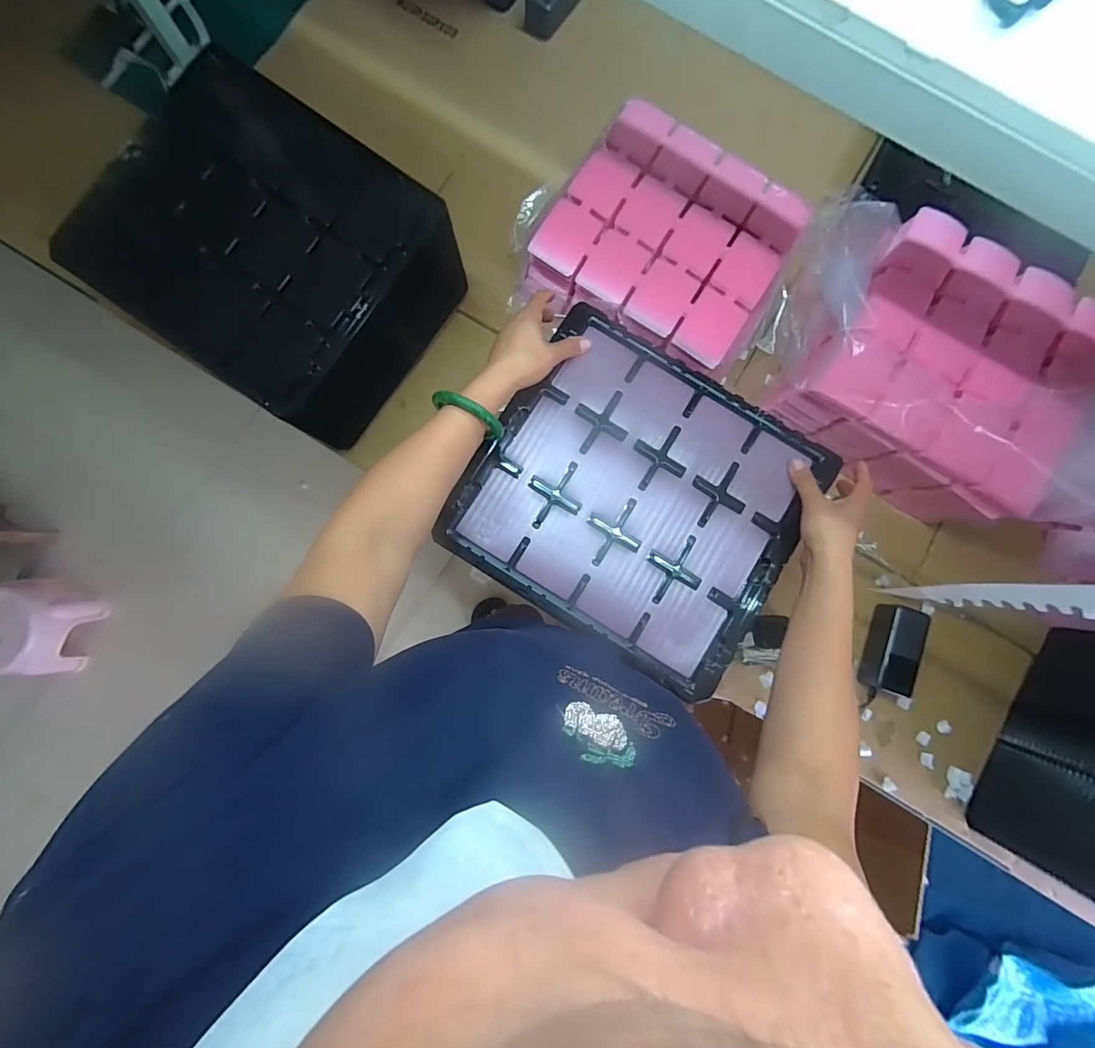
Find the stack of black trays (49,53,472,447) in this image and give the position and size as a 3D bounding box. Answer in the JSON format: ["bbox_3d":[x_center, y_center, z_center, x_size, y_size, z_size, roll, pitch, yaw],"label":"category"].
[{"bbox_3d":[-0.362,-0.352,0.649,0.341,0.198,0.330,37,84,3],"label":"stack of black trays"}]

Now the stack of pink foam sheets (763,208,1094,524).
[{"bbox_3d":[0.549,-0.206,0.656,0.346,0.152,0.288,36,84,3],"label":"stack of pink foam sheets"}]

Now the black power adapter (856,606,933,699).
[{"bbox_3d":[0.527,0.190,0.711,0.064,0.045,0.130,18,84,1],"label":"black power adapter"}]

